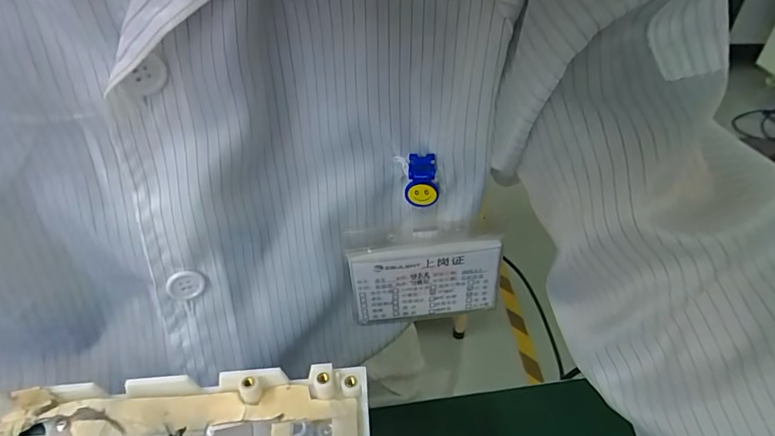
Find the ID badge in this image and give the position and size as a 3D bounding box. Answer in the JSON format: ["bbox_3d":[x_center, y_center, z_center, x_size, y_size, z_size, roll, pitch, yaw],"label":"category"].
[{"bbox_3d":[0.023,0.036,0.292,0.094,0.077,0.009,-8,36,1],"label":"ID badge"}]

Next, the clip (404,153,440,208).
[{"bbox_3d":[0.019,-0.020,0.247,0.018,0.029,0.008,5,41,5],"label":"clip"}]

